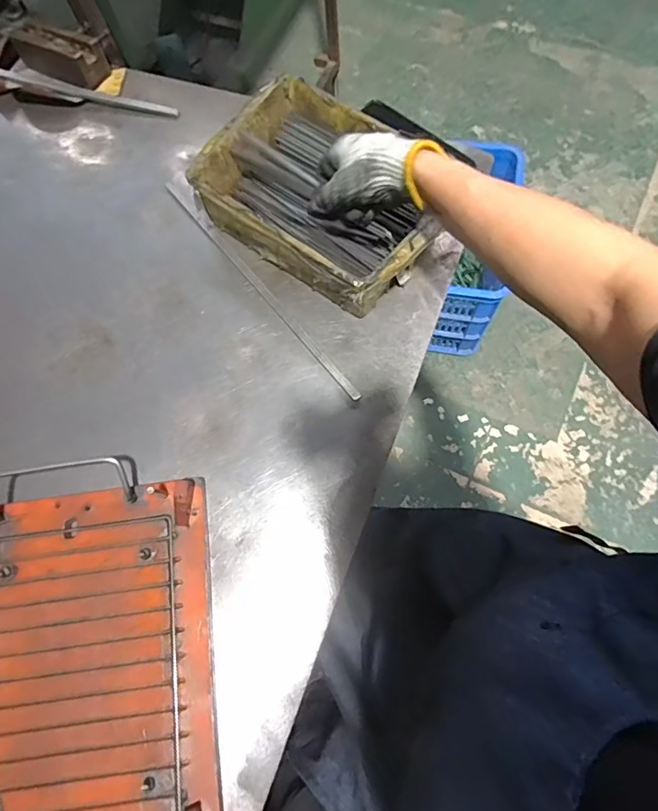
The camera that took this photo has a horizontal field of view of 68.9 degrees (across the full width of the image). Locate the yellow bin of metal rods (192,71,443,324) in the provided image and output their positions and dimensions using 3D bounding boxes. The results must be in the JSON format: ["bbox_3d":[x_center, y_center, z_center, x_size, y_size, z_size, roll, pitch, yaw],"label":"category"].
[{"bbox_3d":[-0.003,-0.225,0.523,0.251,0.074,0.177,37,75,13],"label":"yellow bin of metal rods"}]

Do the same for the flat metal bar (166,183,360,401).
[{"bbox_3d":[-0.084,-0.139,0.542,0.010,0.010,0.362,-37,74,-12],"label":"flat metal bar"}]

